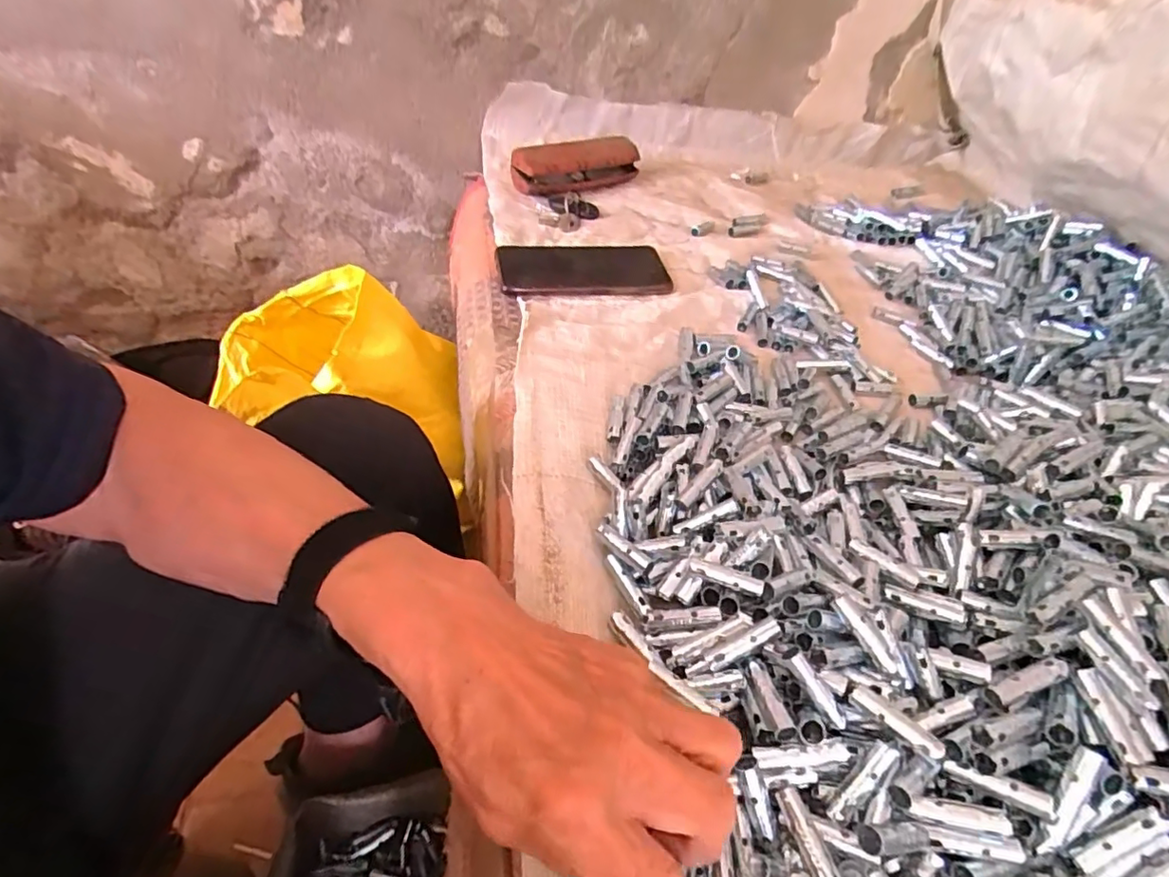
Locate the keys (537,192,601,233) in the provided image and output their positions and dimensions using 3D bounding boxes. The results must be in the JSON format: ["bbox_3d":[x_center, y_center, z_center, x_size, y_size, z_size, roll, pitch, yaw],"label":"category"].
[{"bbox_3d":[-0.018,-0.257,0.650,0.053,0.022,0.067,19,48,12],"label":"keys"}]

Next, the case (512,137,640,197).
[{"bbox_3d":[-0.009,-0.323,0.695,0.156,0.054,0.050,-20,52,-22],"label":"case"}]

